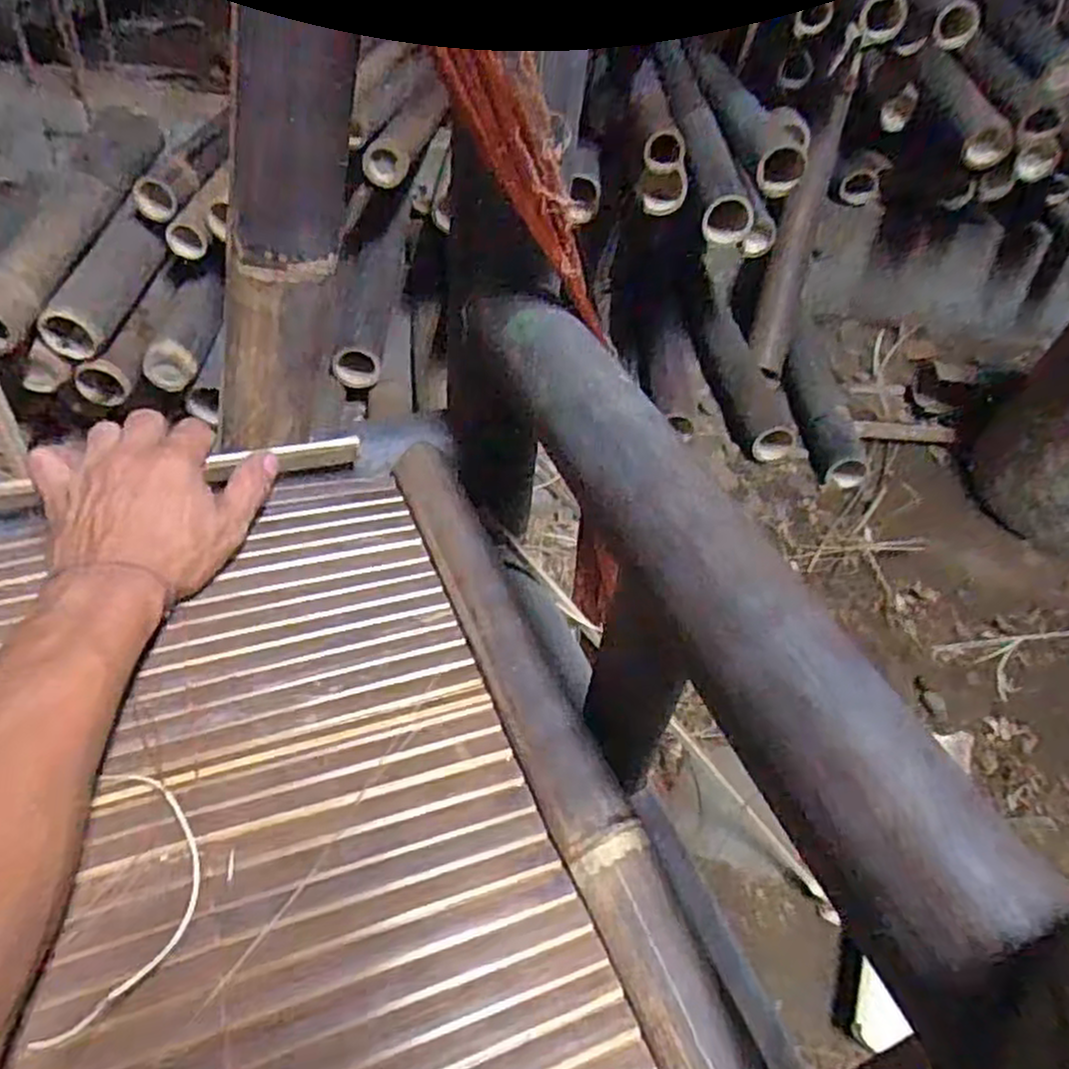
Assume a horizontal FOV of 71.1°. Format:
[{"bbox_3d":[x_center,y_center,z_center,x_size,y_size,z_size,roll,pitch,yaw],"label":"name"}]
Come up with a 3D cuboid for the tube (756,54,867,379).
[{"bbox_3d":[0.424,-0.490,1.188,0.060,0.455,0.058,13,16,5],"label":"tube"}]

